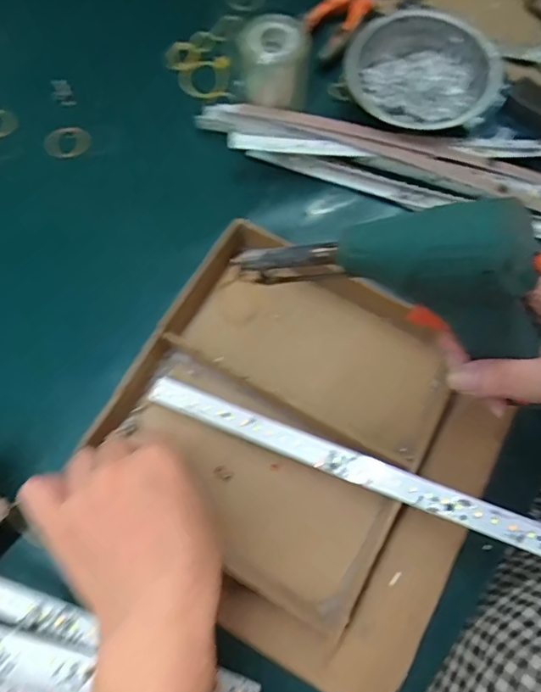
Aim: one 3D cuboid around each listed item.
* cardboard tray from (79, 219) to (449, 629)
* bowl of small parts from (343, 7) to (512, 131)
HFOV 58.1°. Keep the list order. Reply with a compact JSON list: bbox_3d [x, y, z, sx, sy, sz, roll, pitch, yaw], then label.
[{"bbox_3d":[0.006,0.041,0.349,0.202,0.038,0.216,28,73,7],"label":"cardboard tray"},{"bbox_3d":[0.124,-0.240,0.429,0.112,0.053,0.129,-37,76,-13],"label":"bowl of small parts"}]

